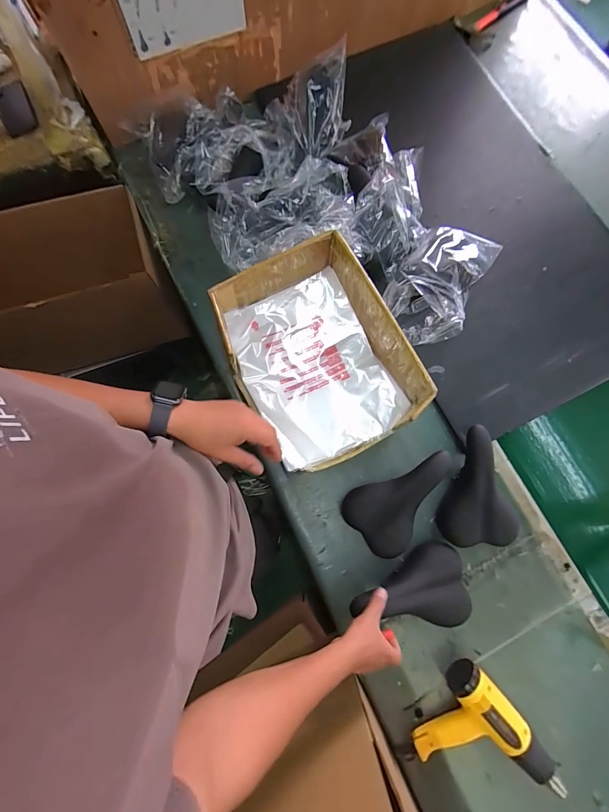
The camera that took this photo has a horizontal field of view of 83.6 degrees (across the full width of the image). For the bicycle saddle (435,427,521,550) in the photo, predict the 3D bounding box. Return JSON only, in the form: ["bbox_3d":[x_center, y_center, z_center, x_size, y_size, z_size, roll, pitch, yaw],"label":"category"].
[{"bbox_3d":[0.383,0.182,0.761,0.151,0.077,0.252,0,77,0],"label":"bicycle saddle"}]

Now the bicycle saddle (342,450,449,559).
[{"bbox_3d":[0.220,0.212,0.752,0.252,0.095,0.160,-34,79,-7],"label":"bicycle saddle"}]

